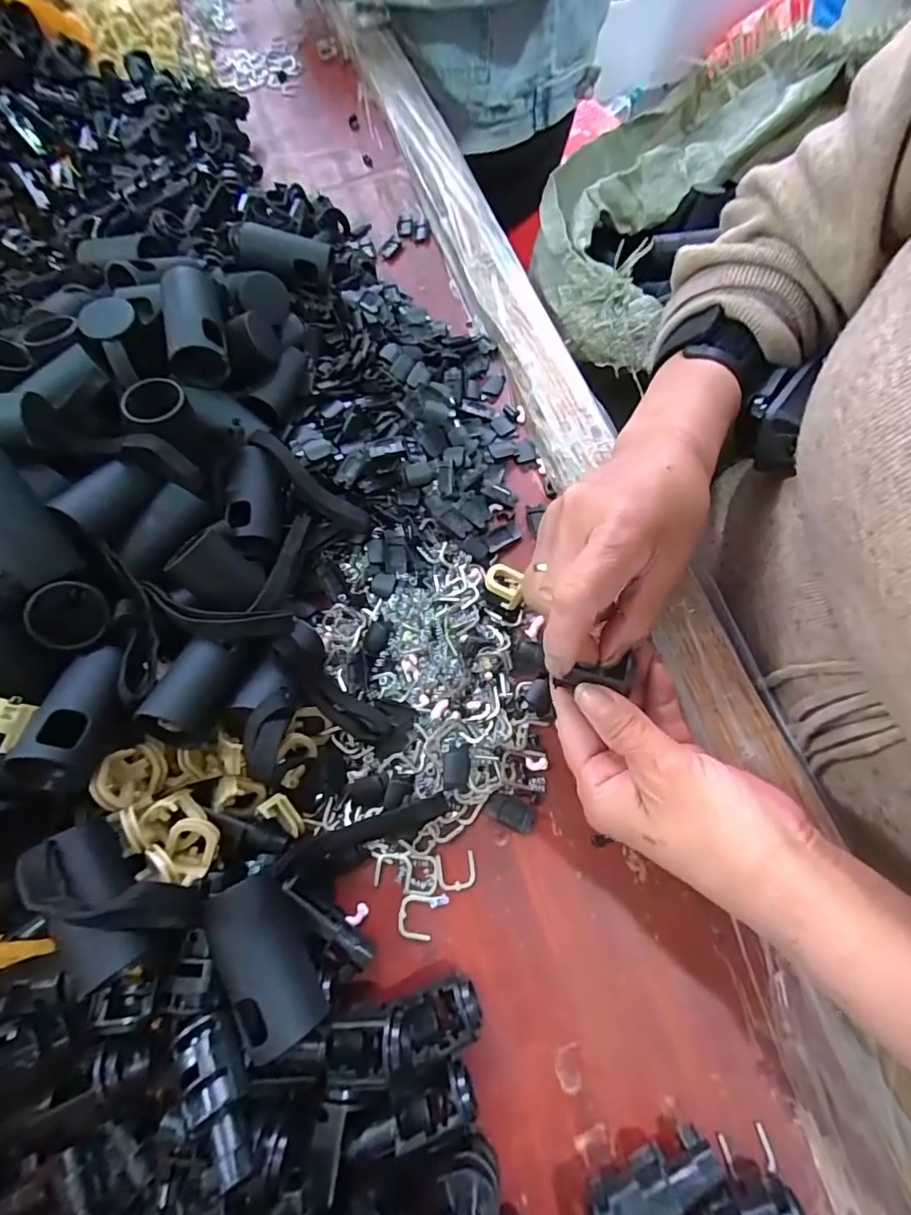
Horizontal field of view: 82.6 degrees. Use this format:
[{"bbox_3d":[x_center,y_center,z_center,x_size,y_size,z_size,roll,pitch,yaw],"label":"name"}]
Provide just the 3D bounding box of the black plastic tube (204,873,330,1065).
[{"bbox_3d":[-0.074,0.141,0.213,0.031,0.032,0.059,-27,69,-8],"label":"black plastic tube"}]

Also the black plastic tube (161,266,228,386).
[{"bbox_3d":[-0.150,-0.166,0.299,0.031,0.027,0.064,-8,81,0],"label":"black plastic tube"}]

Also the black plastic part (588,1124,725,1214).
[{"bbox_3d":[0.077,0.225,0.203,0.052,0.026,0.014,-21,68,-5],"label":"black plastic part"}]

